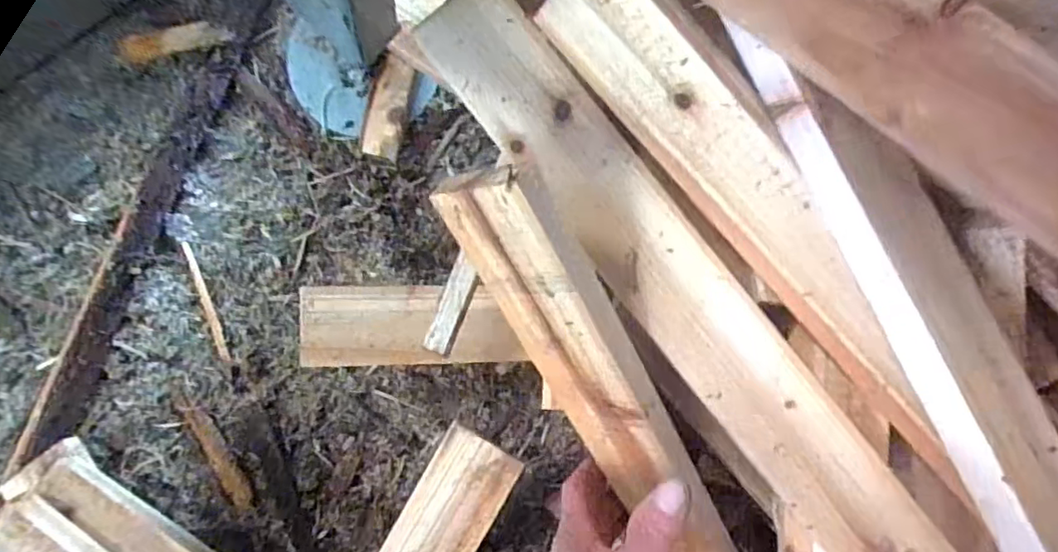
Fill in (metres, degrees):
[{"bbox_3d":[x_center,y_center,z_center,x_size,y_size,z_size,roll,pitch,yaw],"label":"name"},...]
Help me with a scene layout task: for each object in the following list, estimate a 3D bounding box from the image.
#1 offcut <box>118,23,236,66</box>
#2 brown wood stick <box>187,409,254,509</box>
[{"bbox_3d":[-0.257,-0.170,0.458,0.076,0.010,0.017,-17,92,-10],"label":"offcut"},{"bbox_3d":[-0.234,0.139,0.480,0.015,0.005,0.082,-29,94,-9],"label":"brown wood stick"}]

